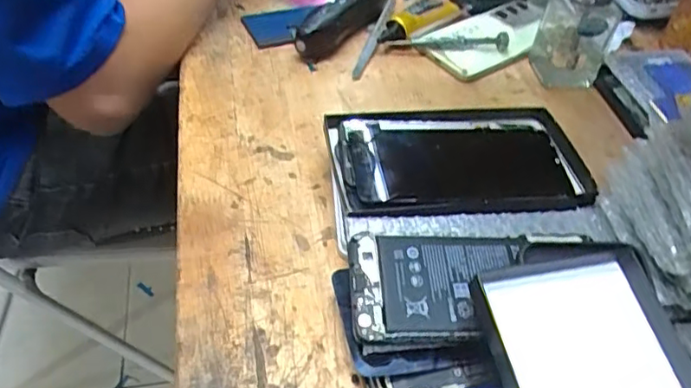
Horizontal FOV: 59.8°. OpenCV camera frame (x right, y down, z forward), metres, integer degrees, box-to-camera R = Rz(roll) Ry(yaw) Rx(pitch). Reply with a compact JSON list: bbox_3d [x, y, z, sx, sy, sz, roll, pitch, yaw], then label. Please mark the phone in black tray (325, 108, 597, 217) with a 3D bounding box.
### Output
[{"bbox_3d":[0.089,-0.029,0.451,0.188,0.019,0.106,-6,47,-12],"label":"phone in black tray"}]

